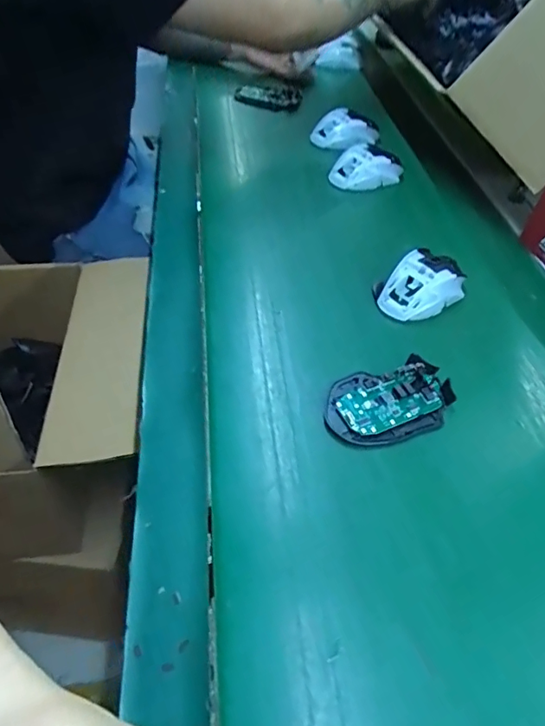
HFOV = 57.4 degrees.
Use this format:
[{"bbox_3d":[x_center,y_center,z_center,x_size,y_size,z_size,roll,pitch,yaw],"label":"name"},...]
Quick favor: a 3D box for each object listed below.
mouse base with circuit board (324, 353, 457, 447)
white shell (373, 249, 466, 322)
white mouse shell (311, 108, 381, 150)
[{"bbox_3d":[0.100,0.032,0.423,0.115,0.017,0.070,-12,51,-15],"label":"mouse base with circuit board"},{"bbox_3d":[0.156,-0.083,0.514,0.097,0.029,0.061,-28,57,-27],"label":"white shell"},{"bbox_3d":[0.112,-0.345,0.737,0.104,0.039,0.058,-17,54,-18],"label":"white mouse shell"}]

